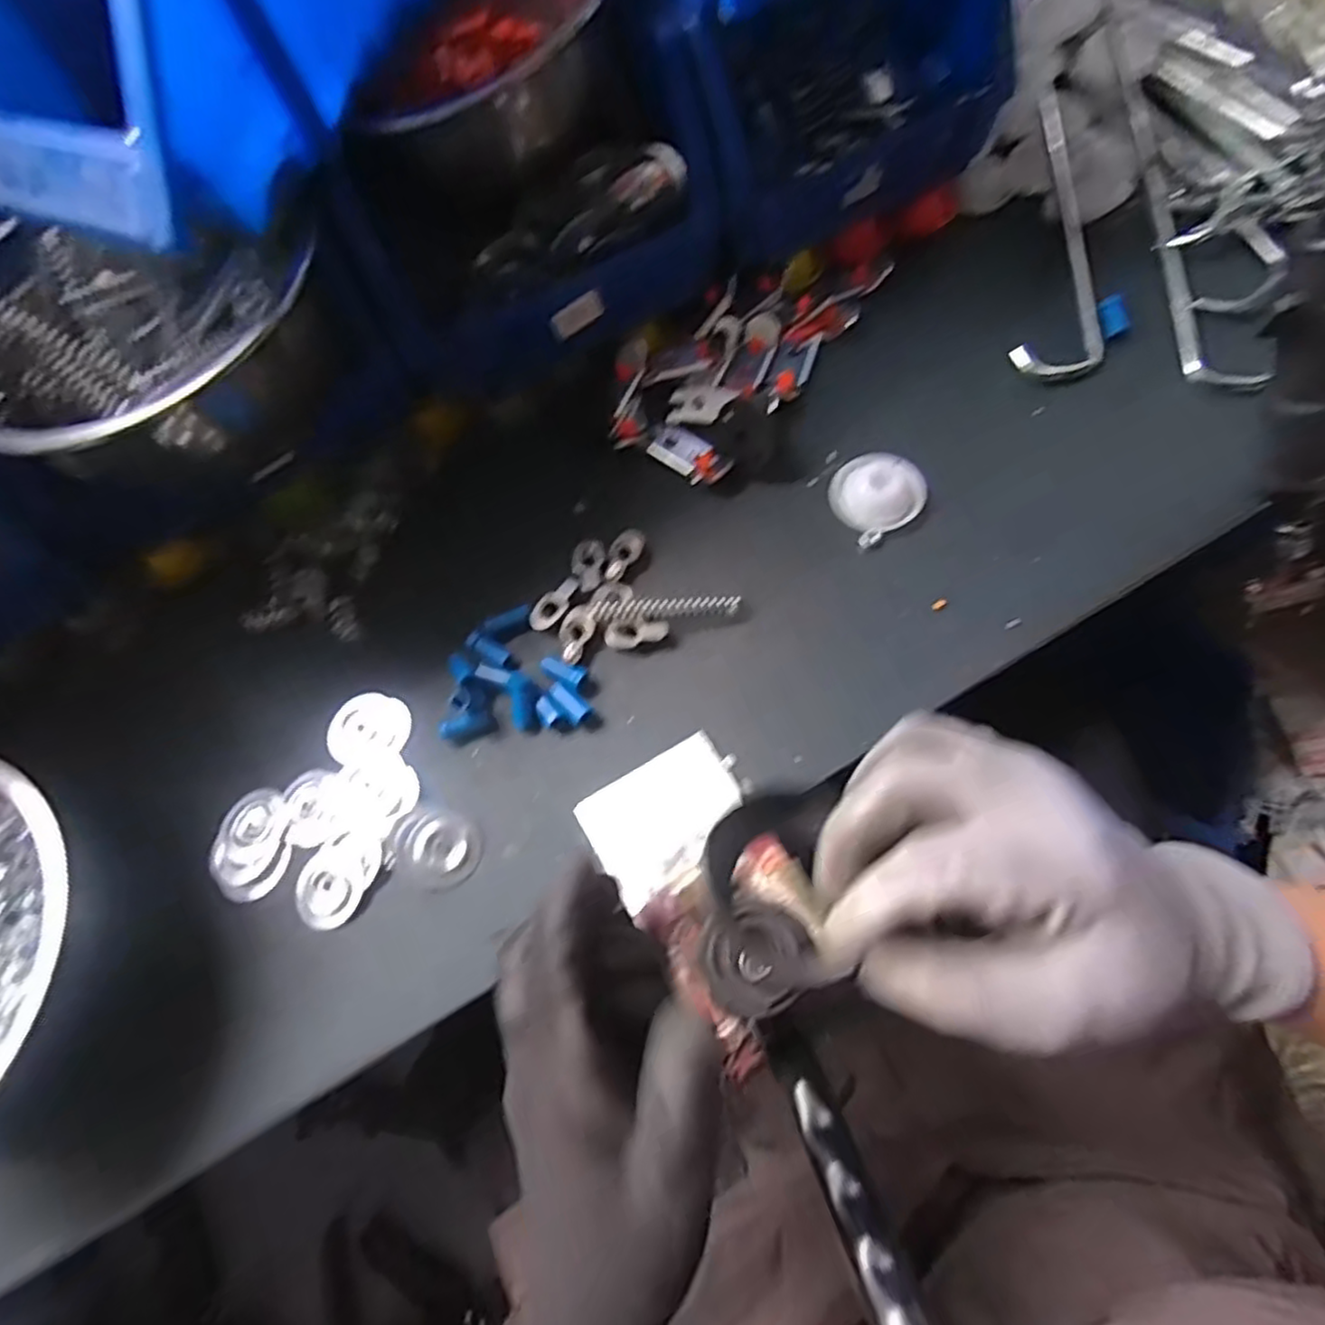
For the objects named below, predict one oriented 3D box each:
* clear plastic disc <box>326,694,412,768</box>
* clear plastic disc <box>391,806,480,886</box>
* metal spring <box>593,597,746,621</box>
[{"bbox_3d":[-0.161,0.036,0.388,0.044,0.004,0.041,-2,62,3],"label":"clear plastic disc"},{"bbox_3d":[-0.115,0.093,0.359,0.045,0.009,0.036,15,70,10],"label":"clear plastic disc"},{"bbox_3d":[0.001,-0.030,0.392,0.081,0.012,0.011,0,68,4],"label":"metal spring"}]

